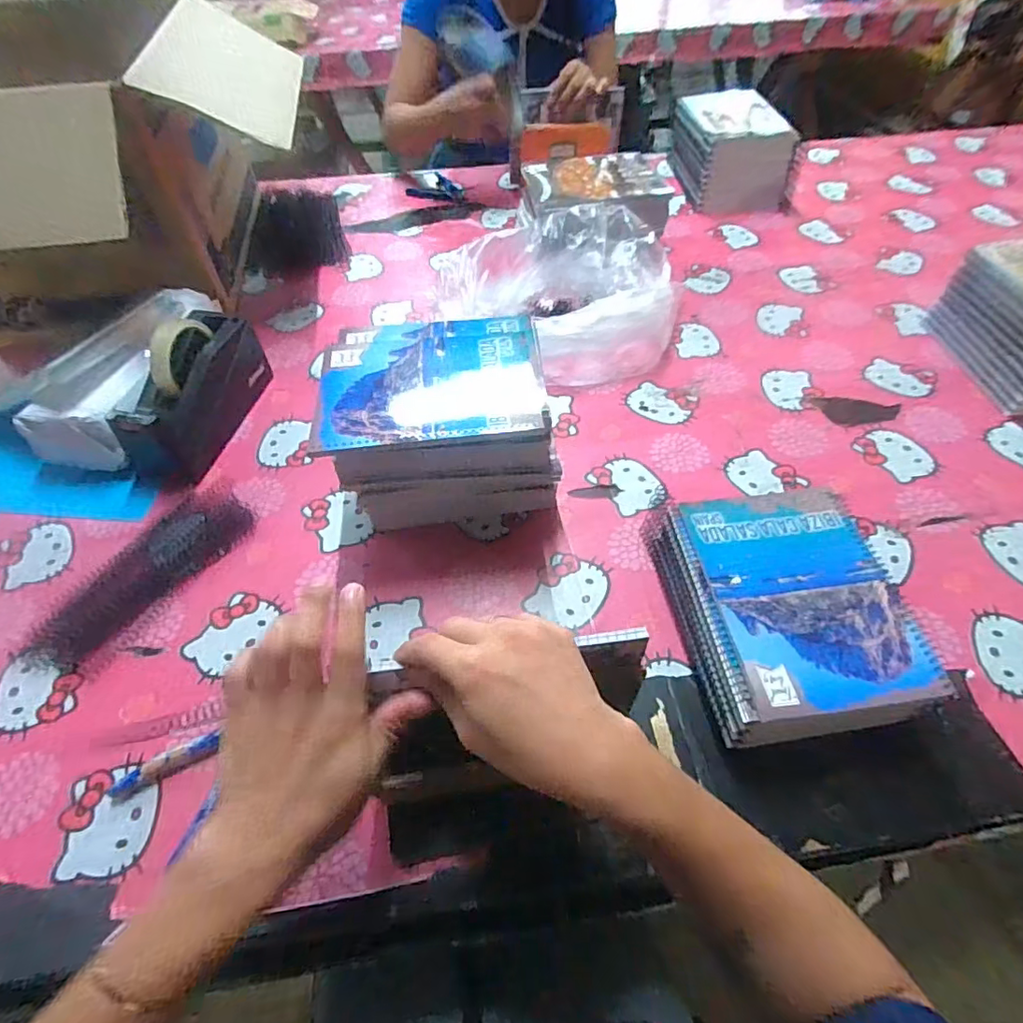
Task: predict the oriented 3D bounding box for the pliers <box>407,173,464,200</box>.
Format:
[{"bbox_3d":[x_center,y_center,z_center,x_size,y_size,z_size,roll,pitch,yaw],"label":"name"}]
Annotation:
[{"bbox_3d":[-0.144,-0.628,1.063,0.108,0.017,0.062,9,55,7],"label":"pliers"}]

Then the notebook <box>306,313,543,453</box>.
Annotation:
[{"bbox_3d":[-0.073,-0.126,0.507,0.201,0.016,0.175,-5,54,-3],"label":"notebook"}]

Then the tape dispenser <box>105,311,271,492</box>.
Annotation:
[{"bbox_3d":[-0.372,-0.144,0.635,0.083,0.111,0.207,12,55,9],"label":"tape dispenser"}]

